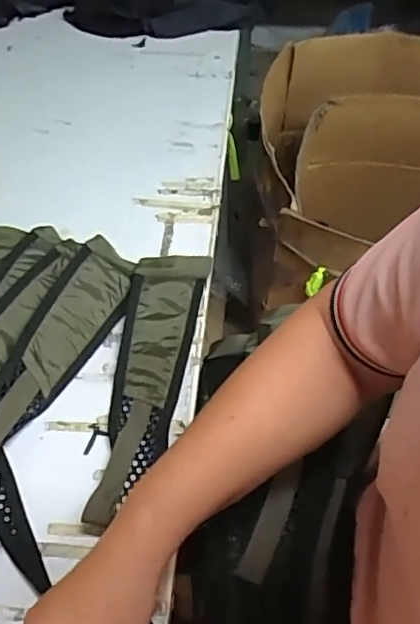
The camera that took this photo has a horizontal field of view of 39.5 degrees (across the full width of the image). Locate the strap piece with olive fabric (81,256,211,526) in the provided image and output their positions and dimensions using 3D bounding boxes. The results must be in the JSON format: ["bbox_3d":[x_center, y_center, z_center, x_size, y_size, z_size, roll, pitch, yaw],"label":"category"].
[{"bbox_3d":[-0.063,0.057,0.543,0.073,0.030,0.278,8,51,7],"label":"strap piece with olive fabric"}]

